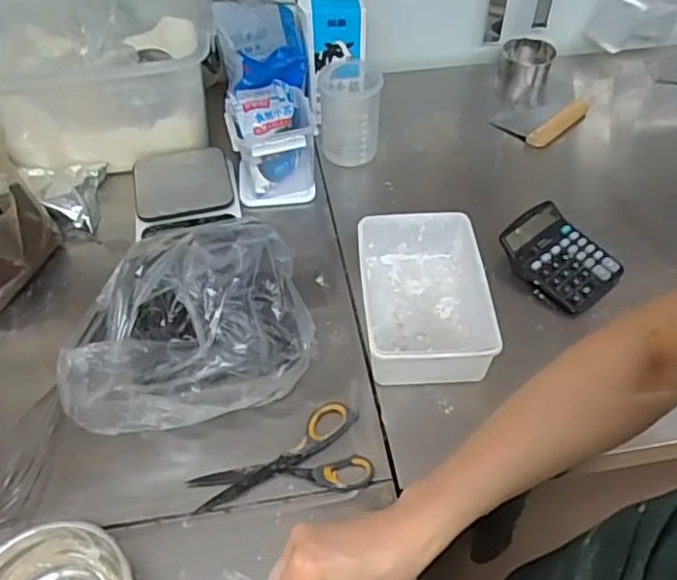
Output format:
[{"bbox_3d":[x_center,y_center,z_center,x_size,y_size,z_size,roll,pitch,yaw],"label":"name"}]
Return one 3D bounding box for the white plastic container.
[{"bbox_3d":[0.107,0.010,0.765,0.150,0.079,0.214,-3,50,-3],"label":"white plastic container"}]

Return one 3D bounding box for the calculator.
[{"bbox_3d":[0.300,-0.047,0.831,0.118,0.039,0.144,-35,58,-26],"label":"calculator"}]

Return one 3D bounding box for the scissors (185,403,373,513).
[{"bbox_3d":[-0.064,0.180,0.658,0.184,0.009,0.097,-10,51,-8],"label":"scissors"}]

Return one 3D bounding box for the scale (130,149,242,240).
[{"bbox_3d":[-0.226,-0.153,0.907,0.148,0.036,0.155,-9,50,-8],"label":"scale"}]

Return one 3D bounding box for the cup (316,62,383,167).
[{"bbox_3d":[0.017,-0.288,0.977,0.094,0.130,0.118,1,50,1],"label":"cup"}]

